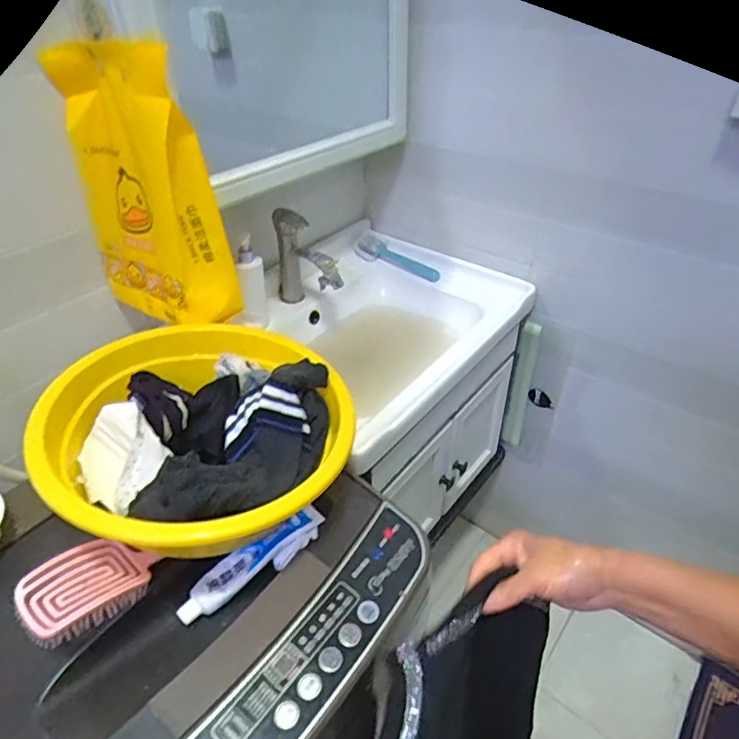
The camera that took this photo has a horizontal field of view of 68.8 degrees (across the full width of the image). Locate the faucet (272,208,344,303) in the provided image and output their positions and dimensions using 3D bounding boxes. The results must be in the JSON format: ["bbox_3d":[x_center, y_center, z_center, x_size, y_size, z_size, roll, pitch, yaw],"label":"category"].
[{"bbox_3d":[-0.125,-0.206,1.062,0.154,0.192,0.050,31,48,34],"label":"faucet"}]

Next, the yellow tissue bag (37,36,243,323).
[{"bbox_3d":[-0.306,-0.250,0.753,0.206,0.335,0.123,31,48,34],"label":"yellow tissue bag"}]

